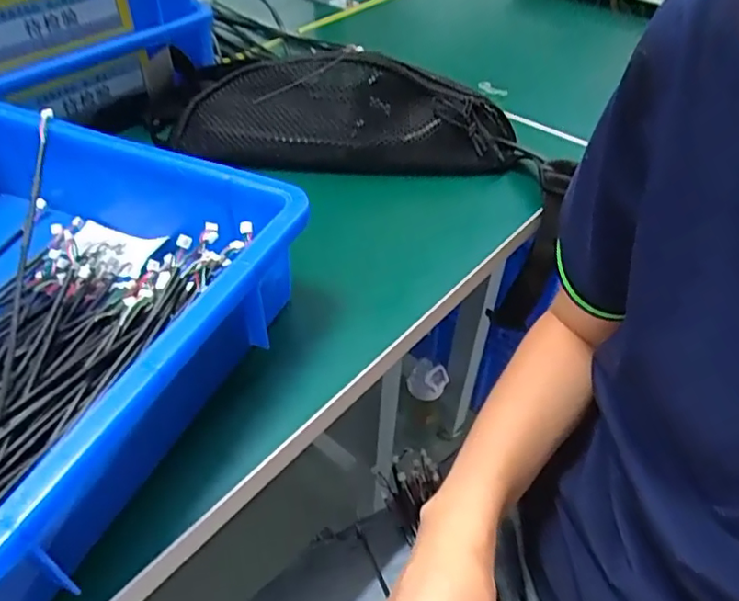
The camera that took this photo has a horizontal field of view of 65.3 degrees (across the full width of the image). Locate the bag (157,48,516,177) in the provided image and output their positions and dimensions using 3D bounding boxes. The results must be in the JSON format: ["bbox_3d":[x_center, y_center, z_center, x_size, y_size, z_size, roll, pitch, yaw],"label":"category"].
[{"bbox_3d":[-0.020,-0.156,0.476,0.279,0.076,0.071,4,41,0],"label":"bag"}]

